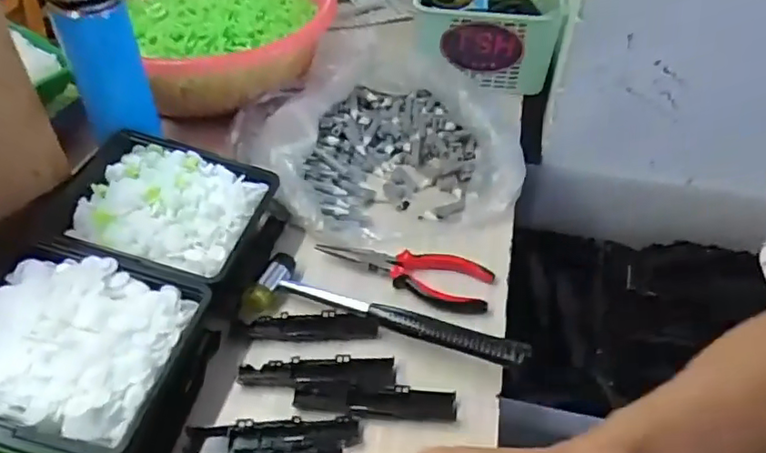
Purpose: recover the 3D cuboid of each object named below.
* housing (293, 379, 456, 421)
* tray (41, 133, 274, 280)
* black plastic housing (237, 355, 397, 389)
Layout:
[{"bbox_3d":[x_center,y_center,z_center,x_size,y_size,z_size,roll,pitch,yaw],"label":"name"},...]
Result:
[{"bbox_3d":[-0.006,0.131,0.444,0.119,0.010,0.025,4,43,2],"label":"housing"},{"bbox_3d":[-0.194,-0.010,0.529,0.162,0.062,0.140,9,43,7],"label":"tray"},{"bbox_3d":[-0.051,0.113,0.460,0.119,0.009,0.025,1,43,-1],"label":"black plastic housing"}]

